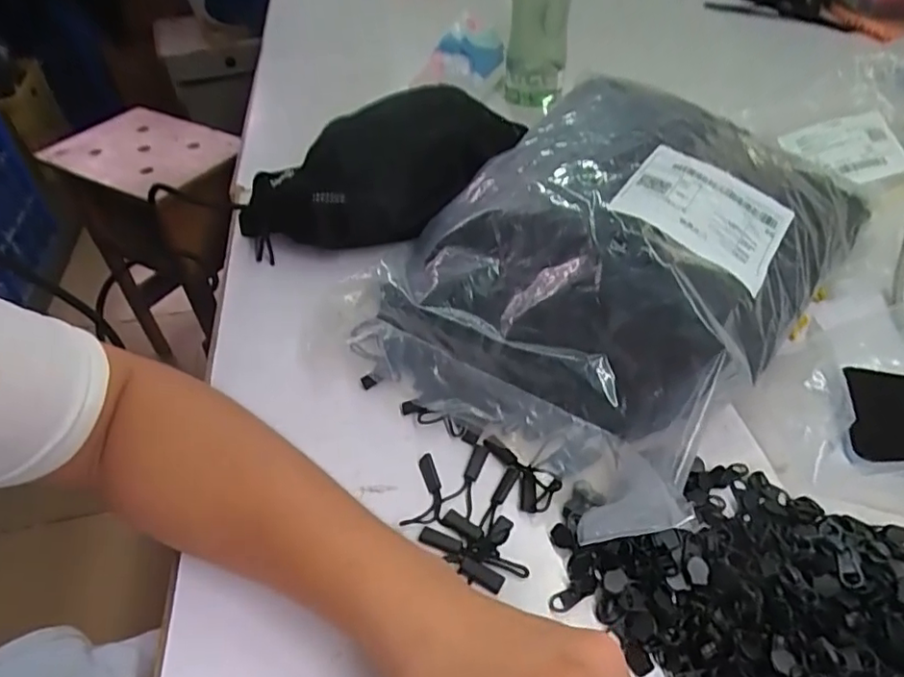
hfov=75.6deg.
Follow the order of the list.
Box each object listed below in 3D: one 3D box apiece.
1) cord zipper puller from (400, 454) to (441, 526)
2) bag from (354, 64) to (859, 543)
[{"bbox_3d":[-0.015,0.089,0.339,0.018,0.006,0.047,6,46,8],"label":"cord zipper puller"},{"bbox_3d":[0.105,-0.067,0.412,0.254,0.106,0.331,35,56,31],"label":"bag"}]

